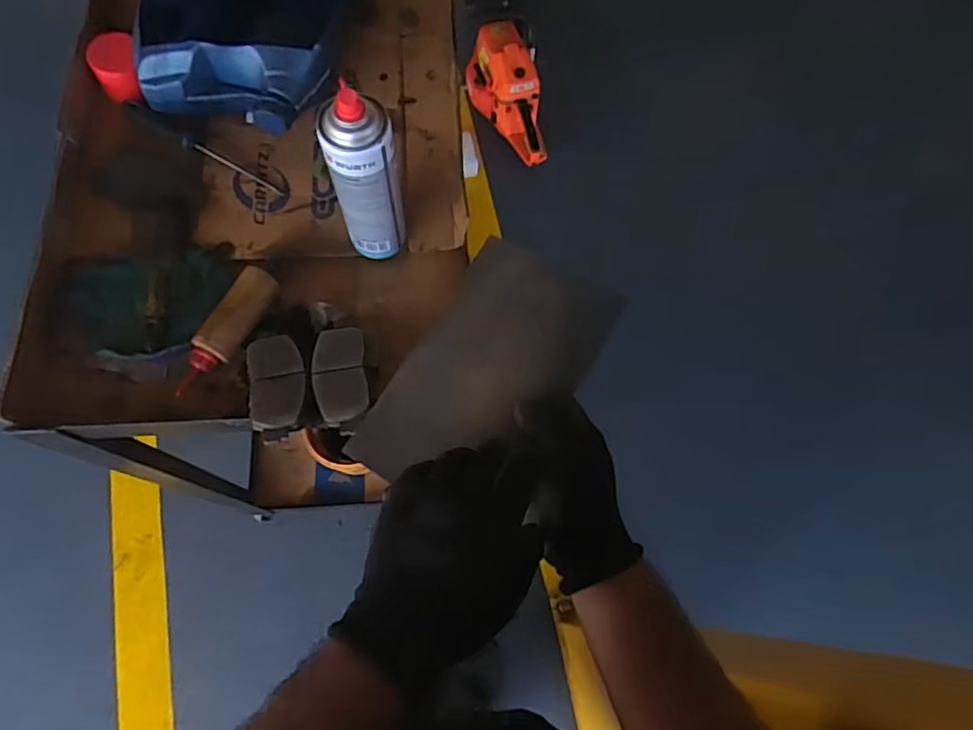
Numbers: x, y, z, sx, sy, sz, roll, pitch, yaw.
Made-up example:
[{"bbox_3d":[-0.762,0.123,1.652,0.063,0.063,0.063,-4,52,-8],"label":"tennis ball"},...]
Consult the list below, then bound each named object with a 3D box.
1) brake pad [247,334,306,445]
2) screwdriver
[{"bbox_3d":[-0.211,0.019,0.609,0.053,0.011,0.129,-15,54,-4],"label":"brake pad"},{"bbox_3d":[-0.350,-0.266,0.749,0.221,0.019,0.022,29,72,-3],"label":"screwdriver"}]

